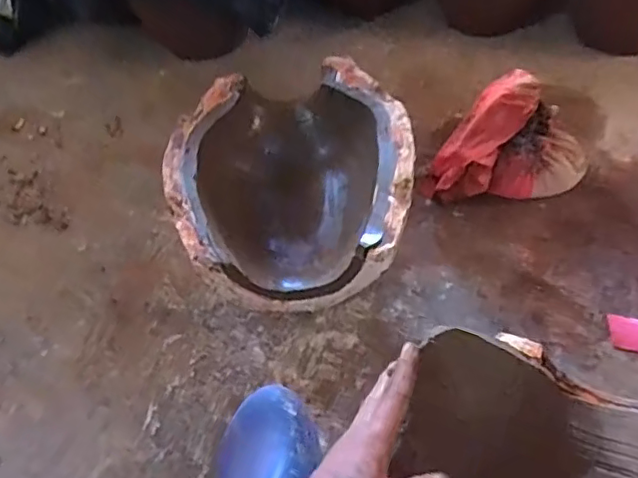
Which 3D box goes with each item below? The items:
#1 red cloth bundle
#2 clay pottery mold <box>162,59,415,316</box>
[{"bbox_3d":[0.253,-0.134,0.790,0.207,0.151,0.143,-15,50,-8],"label":"red cloth bundle"},{"bbox_3d":[-0.032,-0.062,0.755,0.290,0.151,0.319,-6,49,0],"label":"clay pottery mold"}]

